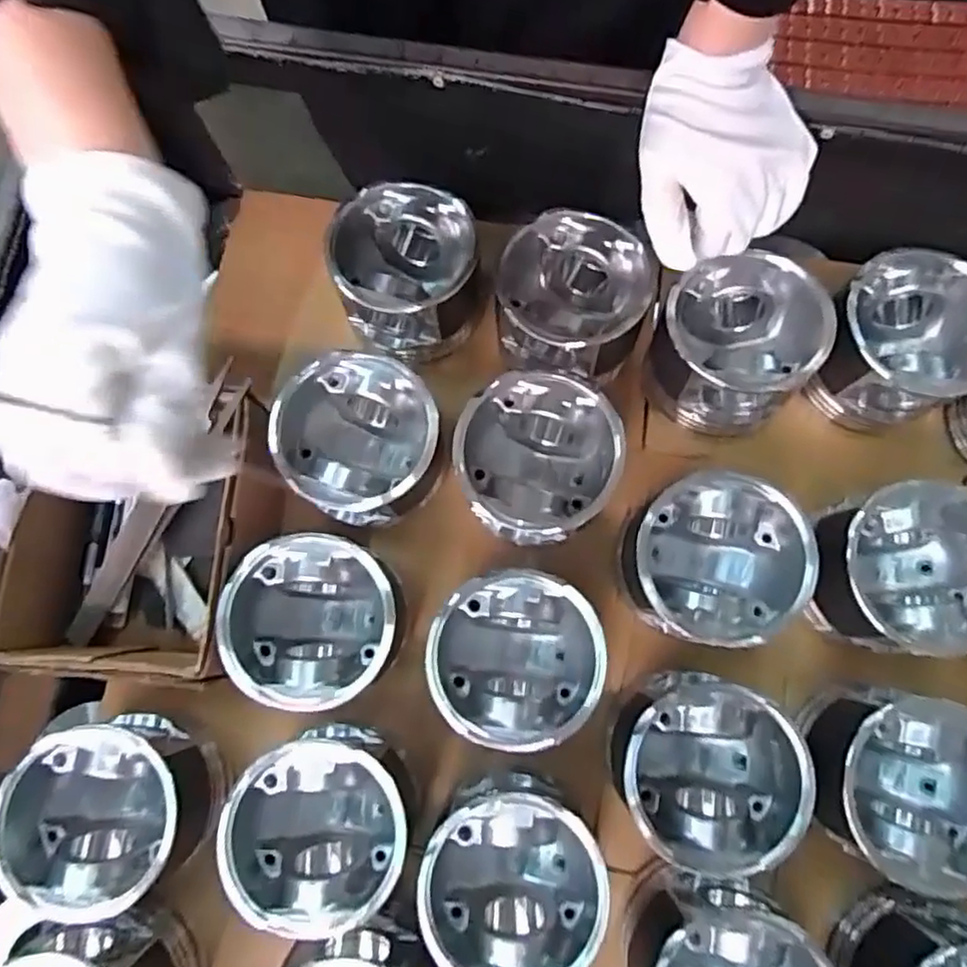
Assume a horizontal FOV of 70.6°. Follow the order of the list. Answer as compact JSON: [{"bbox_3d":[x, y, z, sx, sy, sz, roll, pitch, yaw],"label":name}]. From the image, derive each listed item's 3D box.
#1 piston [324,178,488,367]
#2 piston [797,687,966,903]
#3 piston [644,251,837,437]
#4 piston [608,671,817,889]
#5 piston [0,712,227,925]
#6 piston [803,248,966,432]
[{"bbox_3d":[-0.060,-0.163,0.540,0.104,0.087,0.109,0,78,1],"label":"piston"},{"bbox_3d":[0.272,0.192,0.446,0.108,0.096,0.105,0,78,1],"label":"piston"},{"bbox_3d":[0.182,-0.102,0.509,0.105,0.098,0.105,0,78,1],"label":"piston"},{"bbox_3d":[0.141,0.186,0.458,0.108,0.102,0.108,0,78,1],"label":"piston"},{"bbox_3d":[-0.243,0.215,0.455,0.112,0.093,0.109,0,78,1],"label":"piston"},{"bbox_3d":[0.305,-0.097,0.517,0.108,0.109,0.108,42,82,9],"label":"piston"}]

